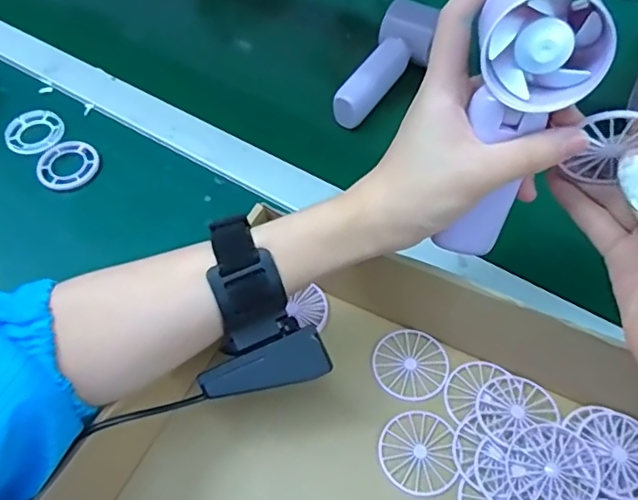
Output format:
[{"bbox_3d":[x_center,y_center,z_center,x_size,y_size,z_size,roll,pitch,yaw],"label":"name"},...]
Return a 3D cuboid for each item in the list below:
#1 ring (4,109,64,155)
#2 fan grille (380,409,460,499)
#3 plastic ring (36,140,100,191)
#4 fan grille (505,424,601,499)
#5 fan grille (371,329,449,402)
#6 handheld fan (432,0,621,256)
[{"bbox_3d":[-0.269,-0.113,0.547,0.052,0.009,0.052,-1,56,2],"label":"ring"},{"bbox_3d":[0.061,0.125,0.357,0.045,0.004,0.050,0,56,3],"label":"fan grille"},{"bbox_3d":[-0.225,-0.077,0.516,0.053,0.013,0.050,-1,56,2],"label":"plastic ring"},{"bbox_3d":[0.138,0.130,0.339,0.049,0.009,0.049,-1,56,2],"label":"fan grille"},{"bbox_3d":[0.062,0.077,0.392,0.048,0.004,0.050,-23,58,-12],"label":"fan grille"},{"bbox_3d":[0.096,-0.058,0.293,0.057,0.155,0.039,25,47,18],"label":"handheld fan"}]

